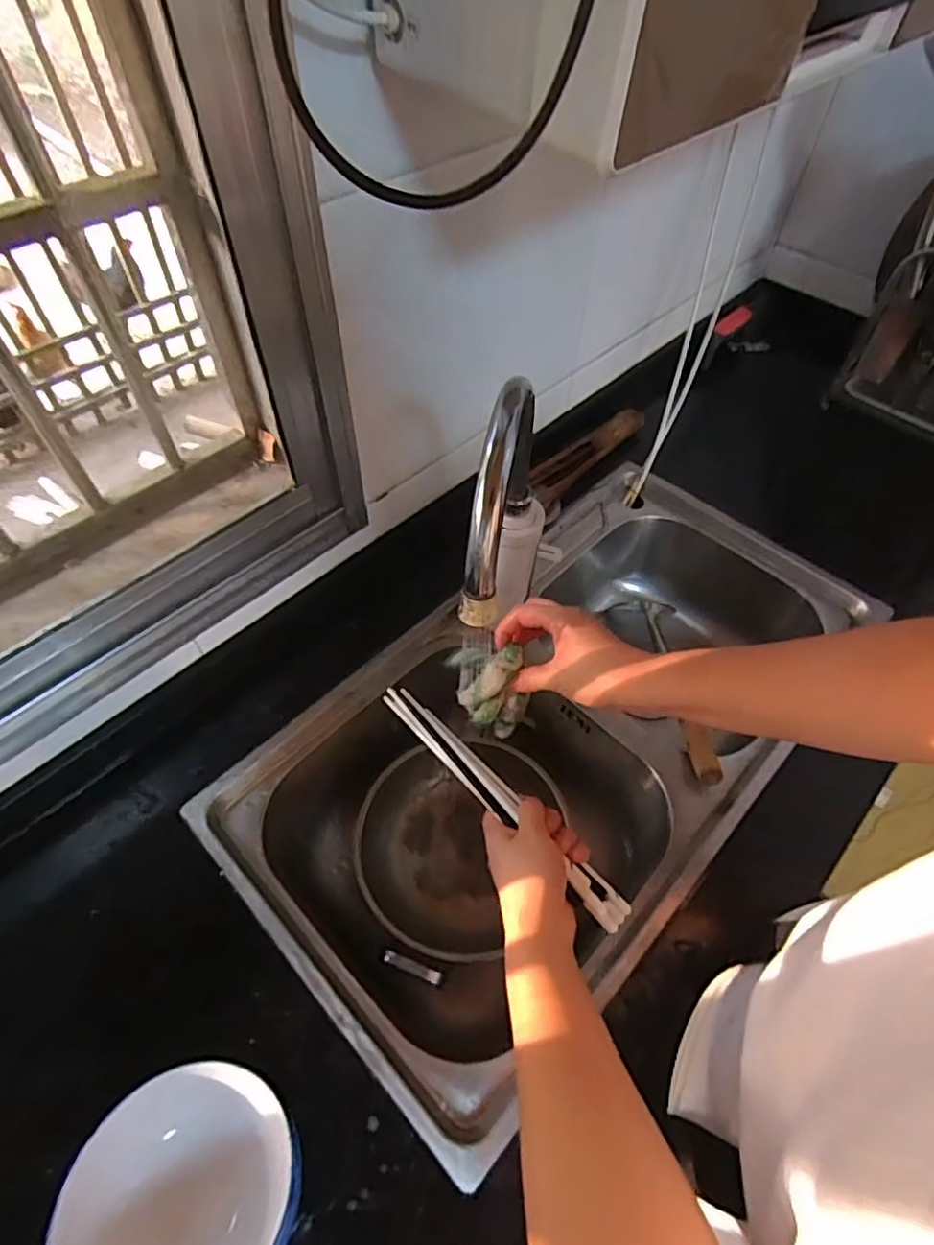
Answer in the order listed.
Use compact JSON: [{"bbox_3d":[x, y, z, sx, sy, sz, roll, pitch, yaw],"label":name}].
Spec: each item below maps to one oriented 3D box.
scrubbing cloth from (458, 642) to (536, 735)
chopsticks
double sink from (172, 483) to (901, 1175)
[{"bbox_3d":[0.025,0.061,0.513,0.051,0.073,0.042,-18,57,-14],"label":"scrubbing cloth"},{"bbox_3d":[0.021,0.142,0.520,0.027,0.016,0.278,-35,53,-23],"label":"chopsticks"},{"bbox_3d":[0.114,0.136,0.760,0.404,0.197,0.749,38,62,22],"label":"double sink"}]

